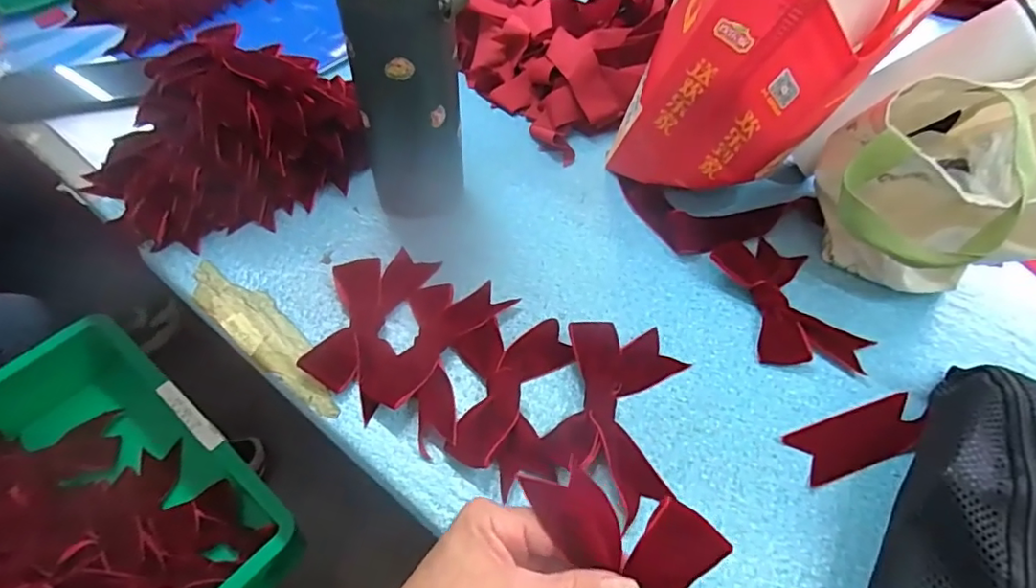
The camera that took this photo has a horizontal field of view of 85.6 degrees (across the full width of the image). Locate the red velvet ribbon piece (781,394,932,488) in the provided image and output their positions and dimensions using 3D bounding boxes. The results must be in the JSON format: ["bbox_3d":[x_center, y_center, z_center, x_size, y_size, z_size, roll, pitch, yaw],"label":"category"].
[{"bbox_3d":[0.246,0.103,0.400,0.104,0.006,0.038,-14,54,-14],"label":"red velvet ribbon piece"}]

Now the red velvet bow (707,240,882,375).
[{"bbox_3d":[0.227,0.005,0.470,0.088,0.017,0.134,-7,53,-9],"label":"red velvet bow"}]

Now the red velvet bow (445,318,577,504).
[{"bbox_3d":[-0.004,0.071,0.403,0.083,0.021,0.128,5,52,0],"label":"red velvet bow"}]

